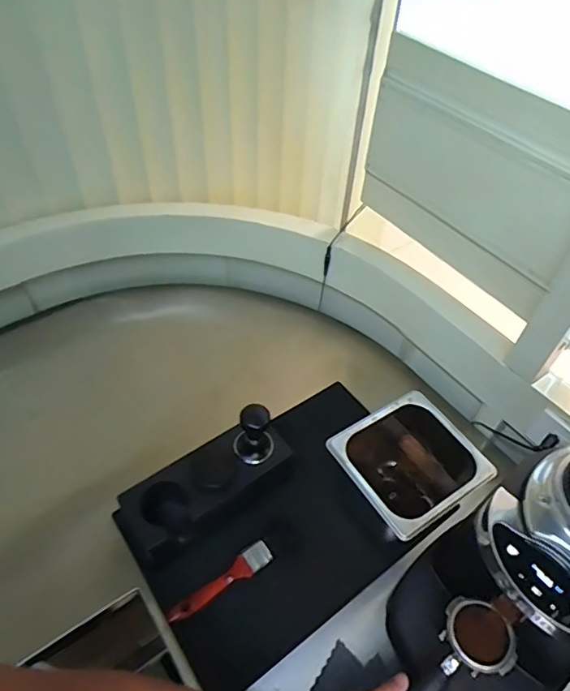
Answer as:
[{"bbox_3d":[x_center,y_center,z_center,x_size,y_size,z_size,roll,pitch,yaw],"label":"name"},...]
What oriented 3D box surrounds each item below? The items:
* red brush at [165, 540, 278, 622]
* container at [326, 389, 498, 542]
[{"bbox_3d":[-0.087,0.329,0.695,0.160,0.018,0.034,-28,56,-25],"label":"red brush"},{"bbox_3d":[0.170,0.199,0.739,0.176,0.152,0.162,-26,55,-24],"label":"container"}]

